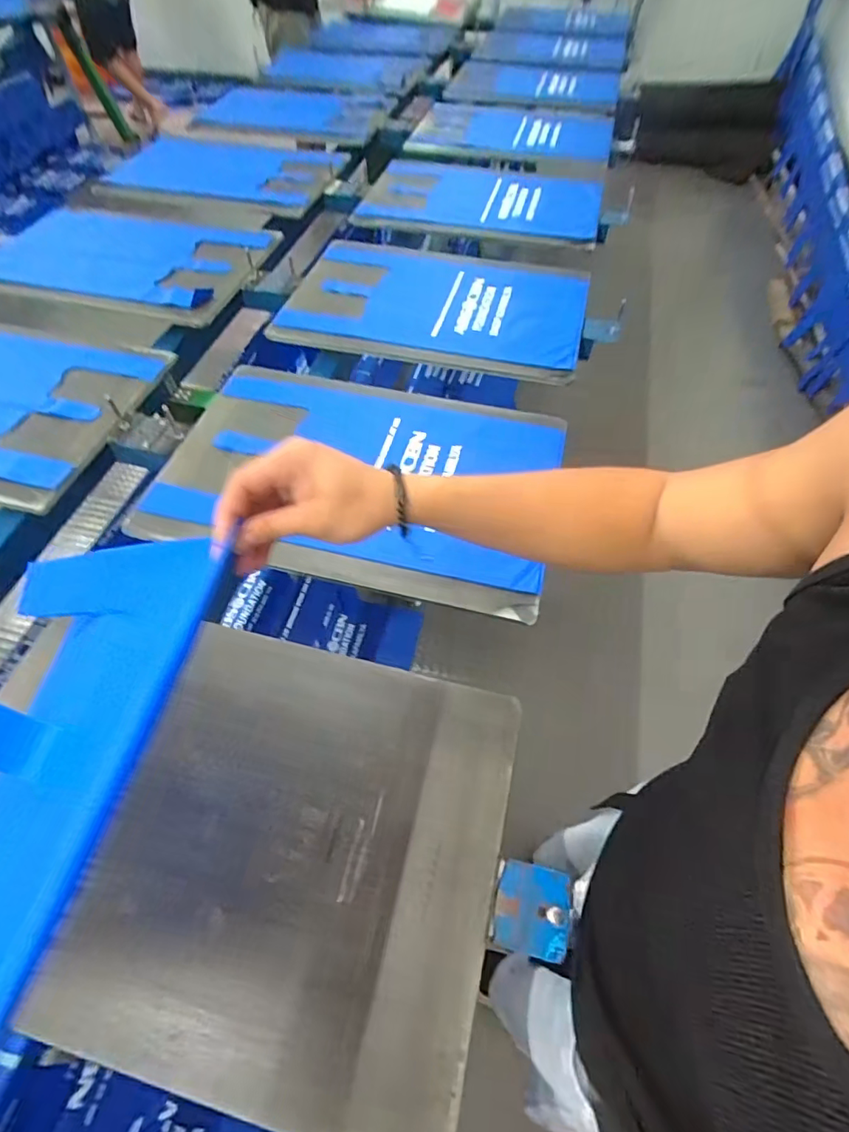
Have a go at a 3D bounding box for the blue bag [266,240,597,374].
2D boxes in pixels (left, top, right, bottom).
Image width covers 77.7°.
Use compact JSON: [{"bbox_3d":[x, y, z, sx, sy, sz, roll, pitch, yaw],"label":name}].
[{"bbox_3d":[0.035,-0.586,1.141,0.595,0.048,0.395,10,57,8],"label":"blue bag"}]

